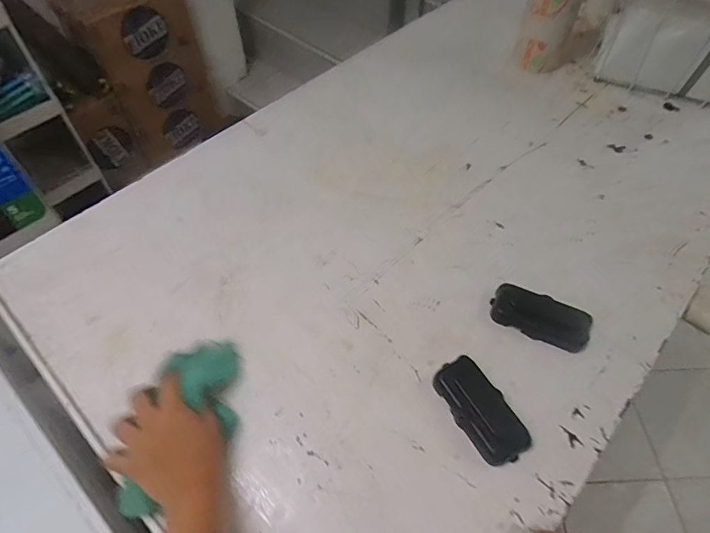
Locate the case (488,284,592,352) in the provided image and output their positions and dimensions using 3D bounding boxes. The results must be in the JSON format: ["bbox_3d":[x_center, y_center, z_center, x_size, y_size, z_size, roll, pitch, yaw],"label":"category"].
[{"bbox_3d":[0.216,0.058,0.525,0.109,0.020,0.050,20,57,16],"label":"case"}]

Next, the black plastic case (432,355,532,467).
[{"bbox_3d":[0.128,0.143,0.461,0.053,0.024,0.105,-24,57,-15],"label":"black plastic case"}]

